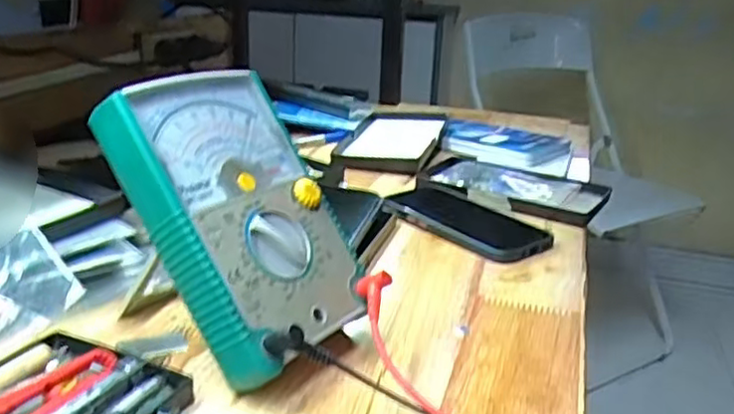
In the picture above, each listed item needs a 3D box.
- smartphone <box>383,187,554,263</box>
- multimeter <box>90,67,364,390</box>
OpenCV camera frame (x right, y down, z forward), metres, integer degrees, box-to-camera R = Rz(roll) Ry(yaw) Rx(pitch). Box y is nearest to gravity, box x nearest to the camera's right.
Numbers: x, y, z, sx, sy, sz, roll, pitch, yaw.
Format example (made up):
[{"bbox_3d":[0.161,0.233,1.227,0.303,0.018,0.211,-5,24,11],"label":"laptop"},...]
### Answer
[{"bbox_3d":[0.087,0.011,0.607,0.079,0.009,0.155,-16,28,-42],"label":"smartphone"},{"bbox_3d":[-0.071,0.004,0.390,0.032,0.168,0.110,-35,-9,40],"label":"multimeter"}]

